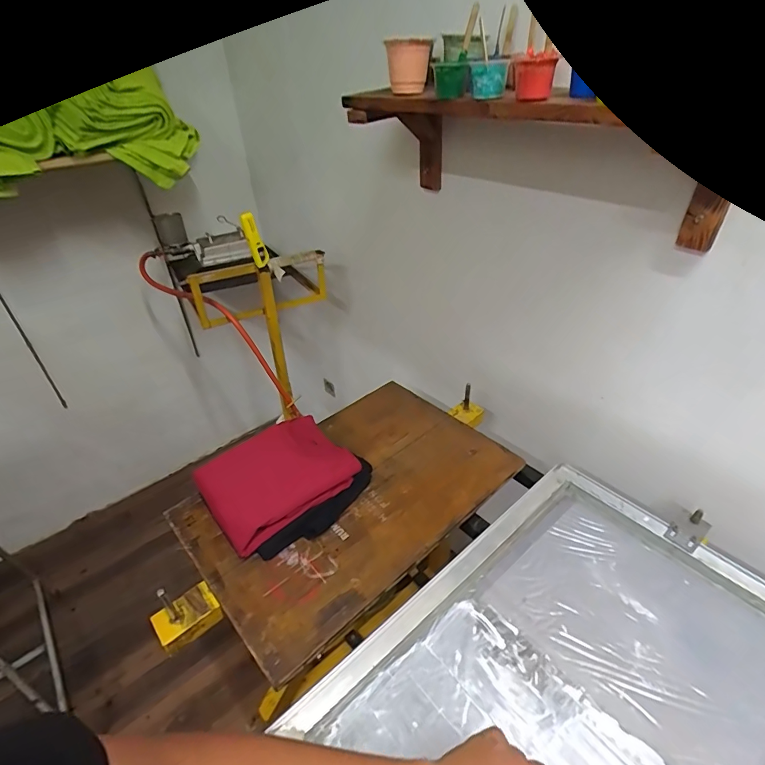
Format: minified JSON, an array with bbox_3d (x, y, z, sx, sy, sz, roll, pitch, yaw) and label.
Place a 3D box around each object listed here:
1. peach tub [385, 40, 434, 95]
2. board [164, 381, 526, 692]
[{"bbox_3d":[0.046,-0.542,0.773,0.072,0.077,0.068,-2,36,1],"label":"peach tub"},{"bbox_3d":[-0.054,0.206,0.879,0.594,0.027,0.386,-30,45,-32],"label":"board"}]

